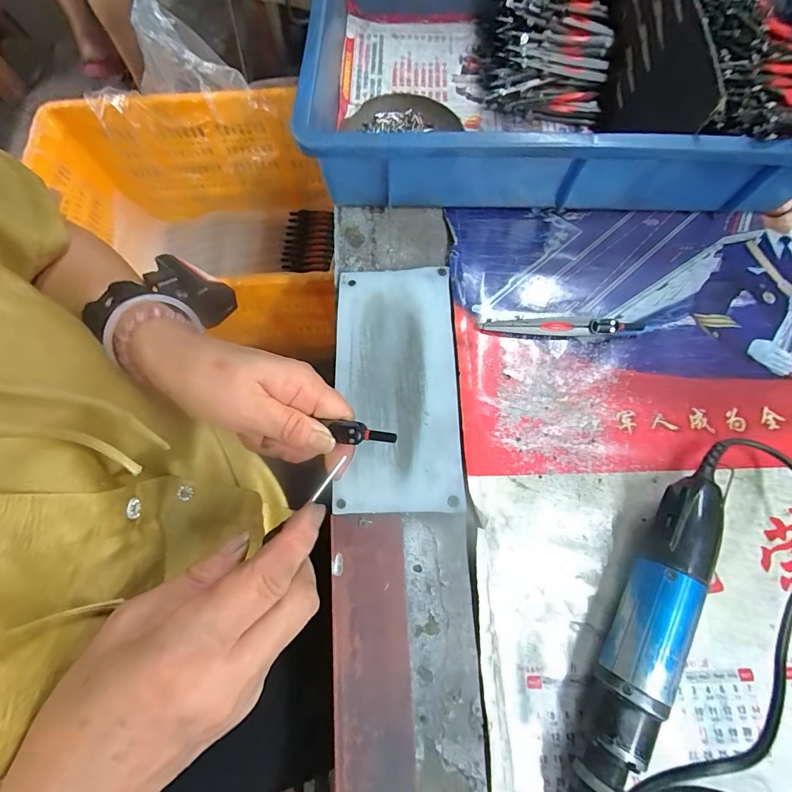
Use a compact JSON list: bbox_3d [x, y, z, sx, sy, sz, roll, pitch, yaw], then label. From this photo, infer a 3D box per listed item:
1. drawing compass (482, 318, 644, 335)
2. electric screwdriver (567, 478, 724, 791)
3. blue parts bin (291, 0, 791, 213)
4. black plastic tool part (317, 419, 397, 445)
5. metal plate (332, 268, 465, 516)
[{"bbox_3d":[0.137,-0.056,0.330,0.128,0.011,0.012,0,72,0],"label":"drawing compass"},{"bbox_3d":[0.145,0.154,0.248,0.033,0.039,0.223,28,74,9],"label":"electric screwdriver"},{"bbox_3d":[0.145,-0.304,0.367,0.431,0.088,0.288,1,72,0],"label":"blue parts bin"},{"bbox_3d":[-0.022,0.024,0.256,0.044,0.008,0.013,10,72,5],"label":"black plastic tool part"},{"bbox_3d":[0.001,-0.012,0.314,0.090,0.005,0.196,-1,71,-1],"label":"metal plate"}]

